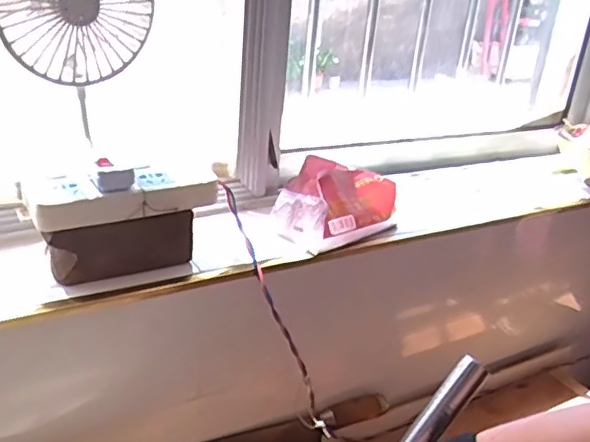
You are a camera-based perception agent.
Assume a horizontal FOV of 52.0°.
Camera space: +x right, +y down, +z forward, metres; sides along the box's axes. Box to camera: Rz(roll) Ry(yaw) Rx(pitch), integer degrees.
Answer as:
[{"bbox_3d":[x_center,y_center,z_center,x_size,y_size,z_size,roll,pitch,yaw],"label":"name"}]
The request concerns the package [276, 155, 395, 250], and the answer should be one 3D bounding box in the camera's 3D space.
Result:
[{"bbox_3d":[0.053,-0.028,0.733,0.152,0.068,0.091,-13,30,-35],"label":"package"}]

